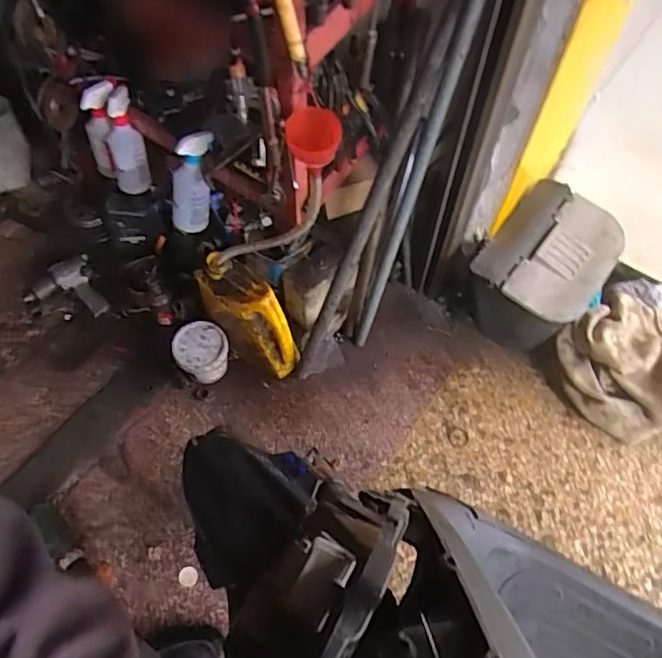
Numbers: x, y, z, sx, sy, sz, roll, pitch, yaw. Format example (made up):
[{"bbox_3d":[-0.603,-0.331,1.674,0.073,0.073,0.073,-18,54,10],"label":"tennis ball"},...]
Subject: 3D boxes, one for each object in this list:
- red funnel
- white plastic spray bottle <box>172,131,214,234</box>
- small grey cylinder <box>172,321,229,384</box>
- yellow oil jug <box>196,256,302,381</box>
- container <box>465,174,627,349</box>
[{"bbox_3d":[-0.091,-0.197,1.020,0.129,0.453,0.102,-1,62,-32],"label":"red funnel"},{"bbox_3d":[-0.273,-0.286,1.145,0.079,0.221,0.061,24,39,8],"label":"white plastic spray bottle"},{"bbox_3d":[-0.291,0.059,1.306,0.122,0.114,0.115,-20,63,-12],"label":"small grey cylinder"},{"bbox_3d":[-0.184,-0.016,1.245,0.100,0.284,0.214,-39,68,-20],"label":"yellow oil jug"},{"bbox_3d":[0.521,-0.154,1.410,0.266,0.182,0.380,32,65,16],"label":"container"}]

